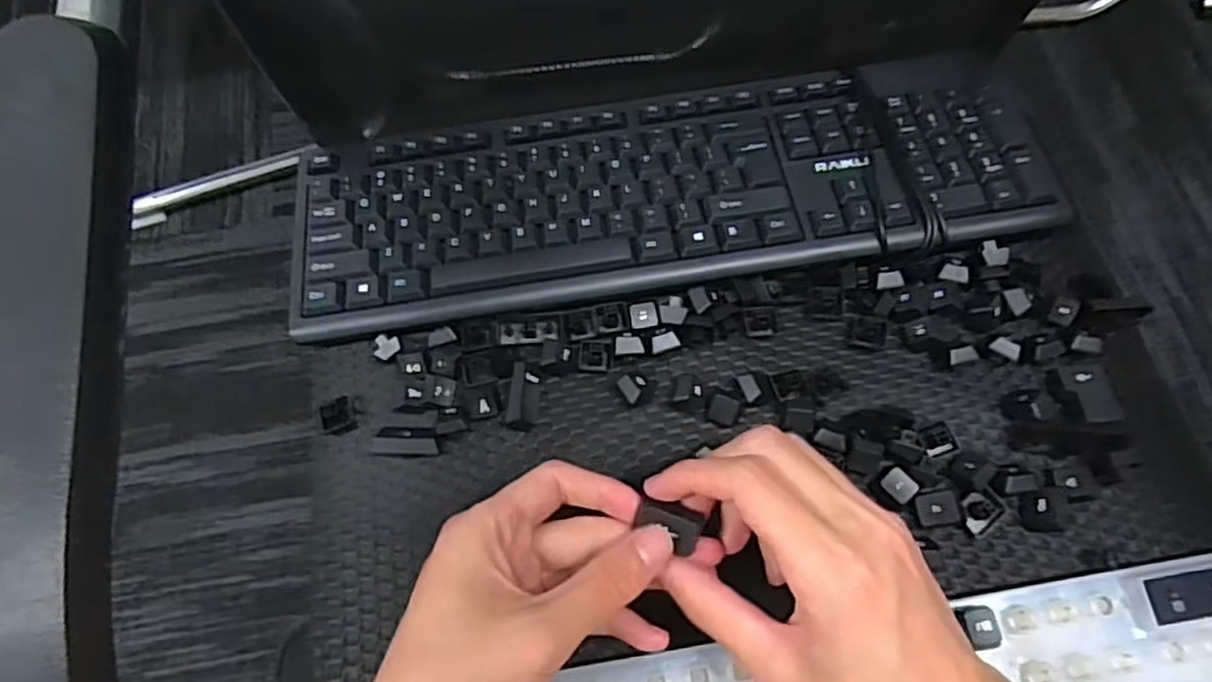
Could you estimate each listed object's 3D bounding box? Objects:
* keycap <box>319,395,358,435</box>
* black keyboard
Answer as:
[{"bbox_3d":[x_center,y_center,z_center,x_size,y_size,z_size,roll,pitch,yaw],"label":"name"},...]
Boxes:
[{"bbox_3d":[-0.145,0.041,0.395,0.016,0.011,0.017,-23,70,-7],"label":"keycap"},{"bbox_3d":[0.033,-0.092,0.432,0.429,0.018,0.129,-8,69,-2],"label":"black keyboard"}]

